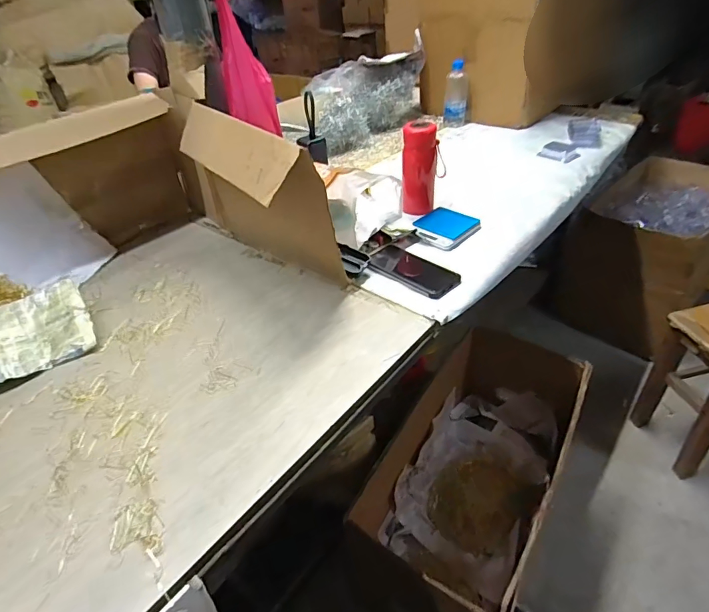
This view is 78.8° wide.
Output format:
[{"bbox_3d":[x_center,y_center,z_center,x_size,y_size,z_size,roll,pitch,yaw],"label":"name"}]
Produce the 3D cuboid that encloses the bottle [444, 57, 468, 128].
[{"bbox_3d":[0.331,-0.686,1.402,0.074,0.181,0.057,0,39,6],"label":"bottle"}]

